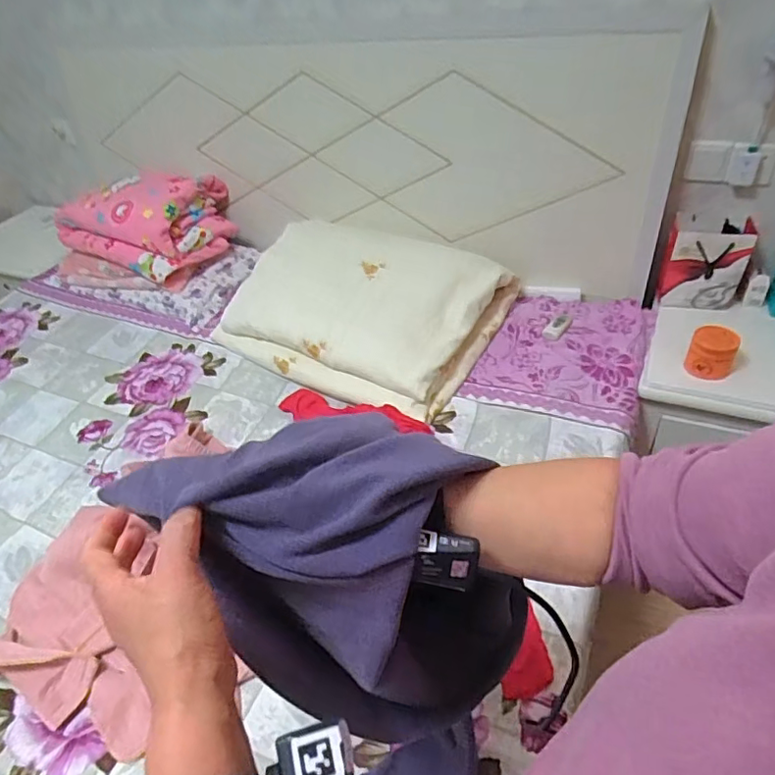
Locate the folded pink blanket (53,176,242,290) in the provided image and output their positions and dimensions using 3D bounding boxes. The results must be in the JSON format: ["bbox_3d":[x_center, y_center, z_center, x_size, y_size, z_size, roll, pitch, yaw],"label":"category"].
[{"bbox_3d":[-0.706,-0.500,1.681,0.446,0.208,0.364,17,47,25],"label":"folded pink blanket"}]

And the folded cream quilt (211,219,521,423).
[{"bbox_3d":[-0.061,-0.209,1.382,0.613,0.173,0.469,20,48,28],"label":"folded cream quilt"}]

